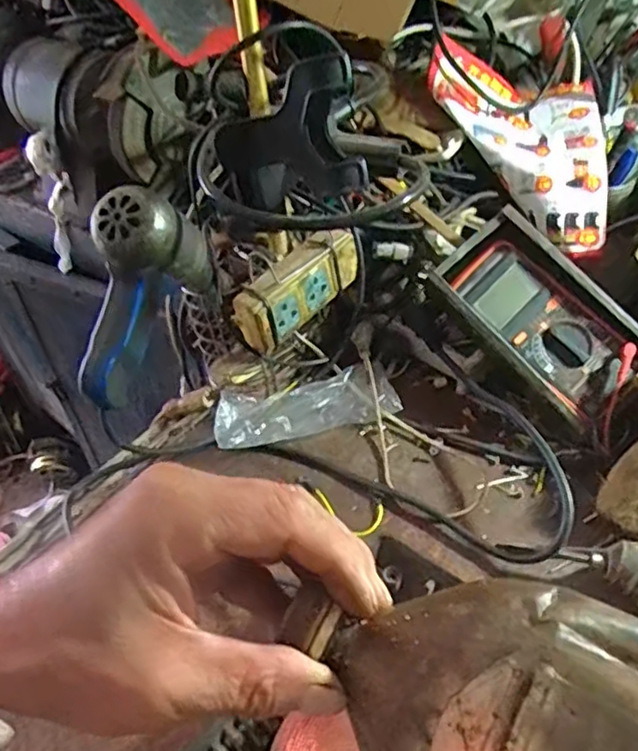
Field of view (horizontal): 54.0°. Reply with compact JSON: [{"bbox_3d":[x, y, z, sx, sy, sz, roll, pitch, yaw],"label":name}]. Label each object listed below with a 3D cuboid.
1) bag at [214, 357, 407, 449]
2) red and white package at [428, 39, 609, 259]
[{"bbox_3d":[-0.013,0.029,0.604,0.173,0.027,0.053,-12,45,-6],"label":"bag"},{"bbox_3d":[0.215,-0.255,0.697,0.193,0.053,0.252,5,68,0],"label":"red and white package"}]

